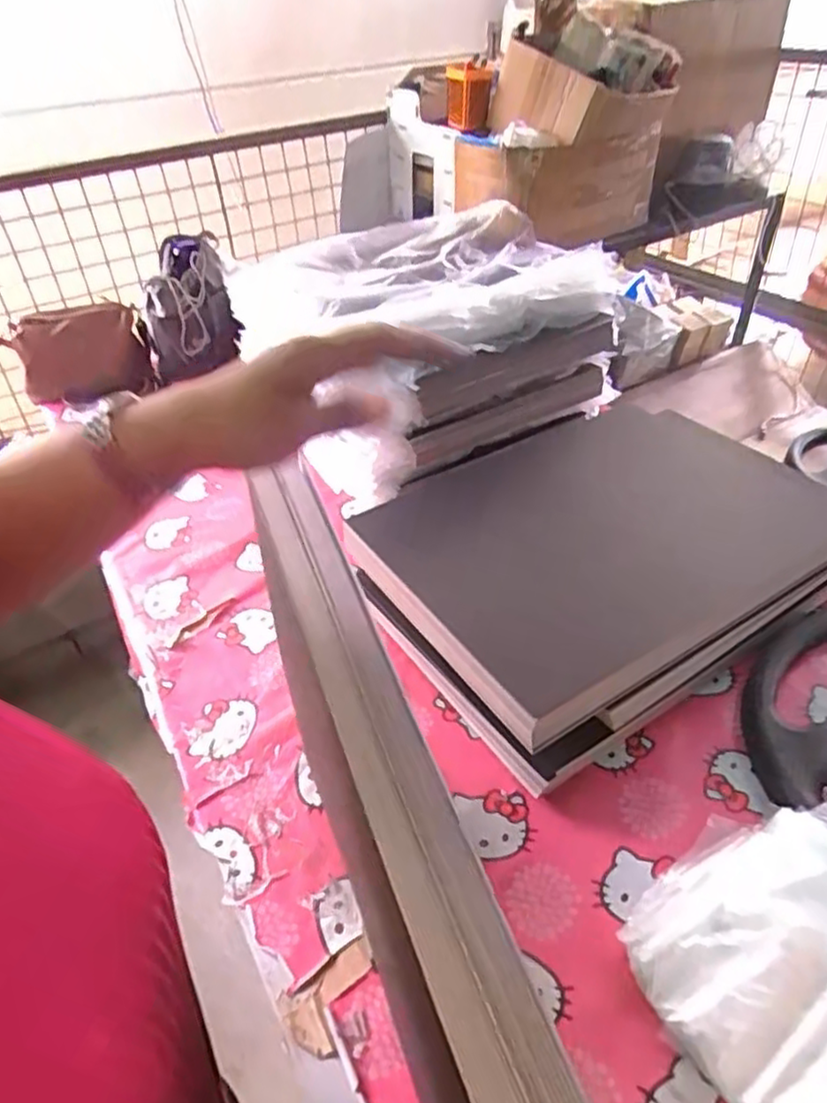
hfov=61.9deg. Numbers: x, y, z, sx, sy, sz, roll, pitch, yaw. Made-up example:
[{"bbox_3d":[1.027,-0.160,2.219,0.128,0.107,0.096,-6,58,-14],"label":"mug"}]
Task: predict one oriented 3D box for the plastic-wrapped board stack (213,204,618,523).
[{"bbox_3d":[0.013,-0.368,1.194,0.518,0.250,0.476,-20,43,-19],"label":"plastic-wrapped board stack"}]

